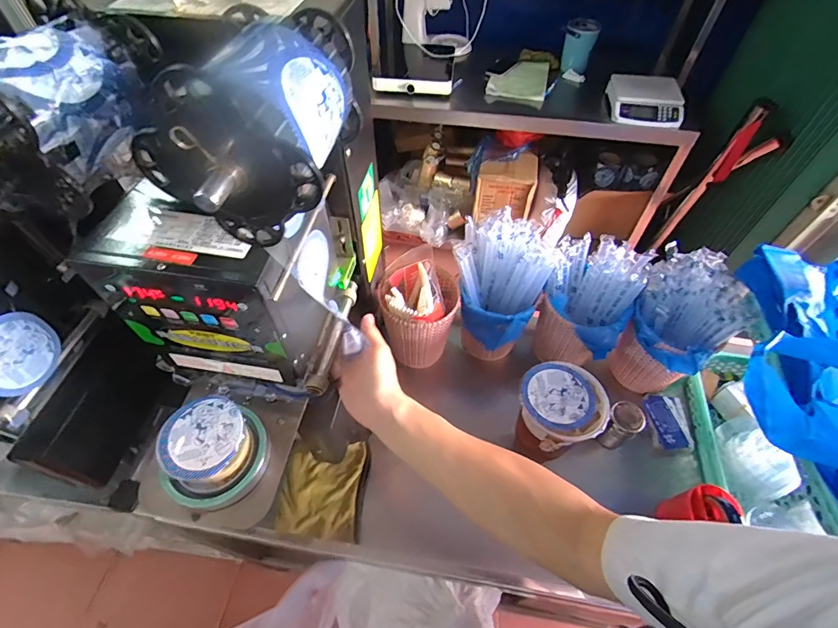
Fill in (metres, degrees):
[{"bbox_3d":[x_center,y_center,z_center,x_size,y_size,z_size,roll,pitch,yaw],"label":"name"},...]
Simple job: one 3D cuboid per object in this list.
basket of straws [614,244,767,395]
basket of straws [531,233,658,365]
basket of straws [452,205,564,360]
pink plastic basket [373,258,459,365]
[{"bbox_3d":[0.422,0.037,0.695,0.157,0.249,0.143,38,61,25],"label":"basket of straws"},{"bbox_3d":[0.284,-0.007,0.726,0.150,0.227,0.134,25,56,17],"label":"basket of straws"},{"bbox_3d":[0.136,-0.024,0.724,0.144,0.267,0.153,-27,58,-19],"label":"basket of straws"},{"bbox_3d":[0.000,0.001,0.739,0.137,0.179,0.124,4,53,2],"label":"pink plastic basket"}]

